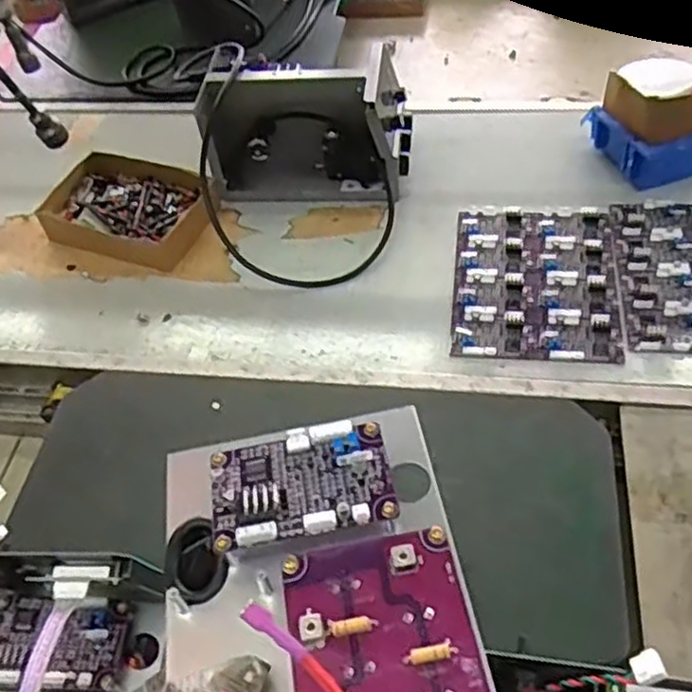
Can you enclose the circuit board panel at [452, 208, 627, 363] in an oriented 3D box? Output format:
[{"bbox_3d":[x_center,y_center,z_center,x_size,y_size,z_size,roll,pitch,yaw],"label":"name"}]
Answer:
[{"bbox_3d":[0.225,-0.080,0.861,0.183,0.010,0.235,3,53,8],"label":"circuit board panel"}]

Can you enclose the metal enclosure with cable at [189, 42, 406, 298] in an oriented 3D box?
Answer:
[{"bbox_3d":[-0.057,-0.241,0.933,0.257,0.141,0.282,2,52,7],"label":"metal enclosure with cable"}]

